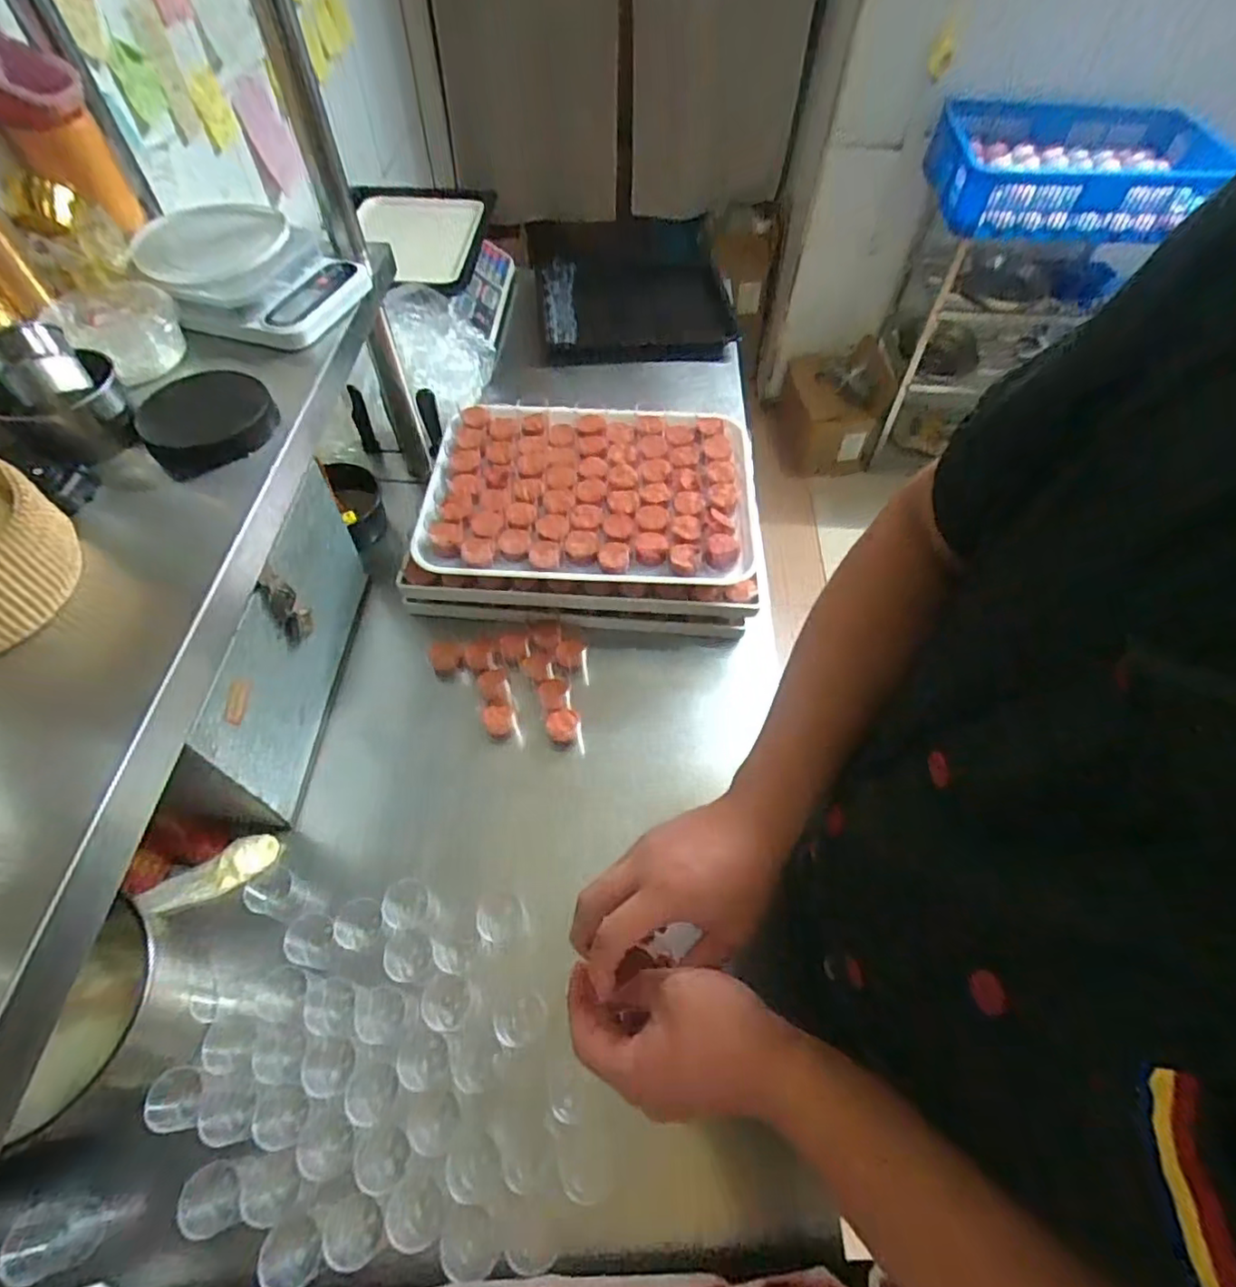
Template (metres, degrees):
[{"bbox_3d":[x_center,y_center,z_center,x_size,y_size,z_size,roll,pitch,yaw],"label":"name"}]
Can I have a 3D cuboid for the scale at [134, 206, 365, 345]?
[{"bbox_3d":[-0.391,-0.404,0.675,0.215,0.056,0.181,16,57,9],"label":"scale"}]

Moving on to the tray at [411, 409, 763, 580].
[{"bbox_3d":[-0.031,-0.205,0.826,0.408,0.033,0.297,4,56,1],"label":"tray"}]

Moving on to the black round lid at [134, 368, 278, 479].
[{"bbox_3d":[-0.371,-0.204,0.570,0.110,0.034,0.110,-14,57,-11],"label":"black round lid"}]

